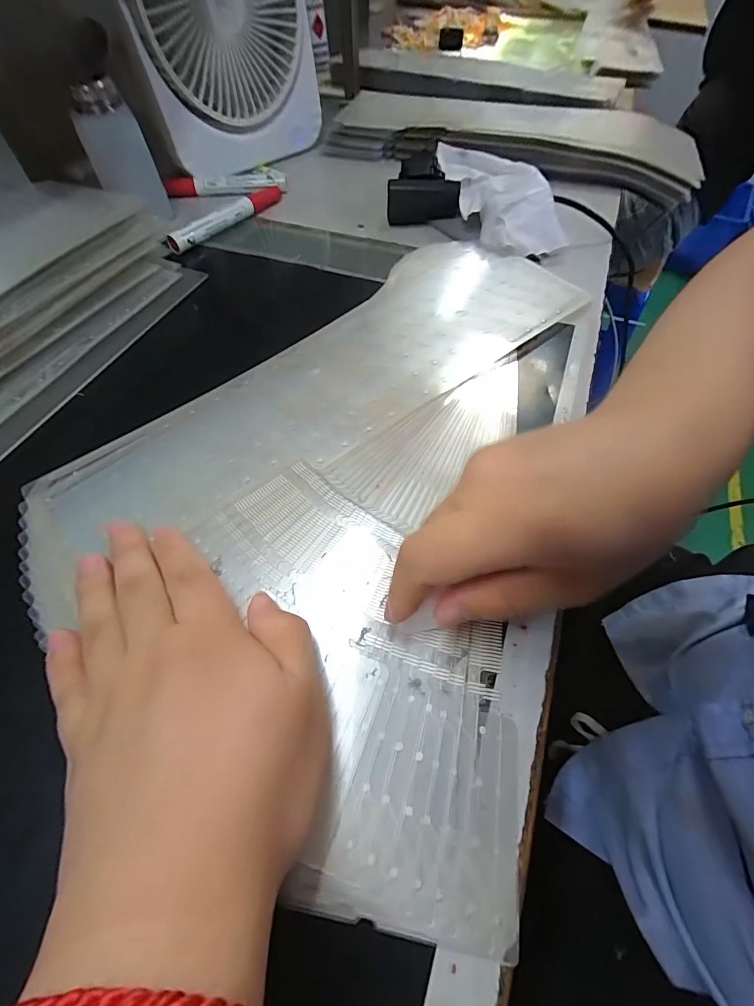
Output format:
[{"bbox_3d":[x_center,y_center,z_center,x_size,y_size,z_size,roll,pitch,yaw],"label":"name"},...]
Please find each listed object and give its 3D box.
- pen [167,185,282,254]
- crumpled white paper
[{"bbox_3d":[-0.146,-0.287,0.391,0.016,0.018,0.144,27,63,16],"label":"pen"},{"bbox_3d":[0.118,-0.300,0.379,0.080,0.030,0.160,-12,60,-6],"label":"crumpled white paper"}]

